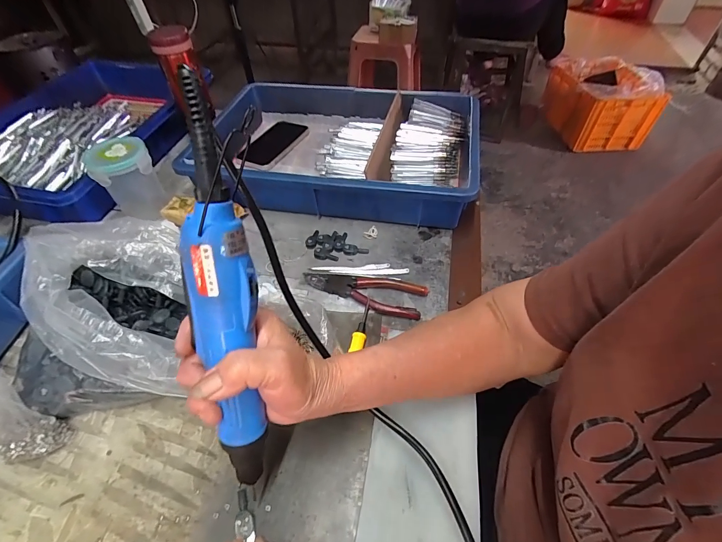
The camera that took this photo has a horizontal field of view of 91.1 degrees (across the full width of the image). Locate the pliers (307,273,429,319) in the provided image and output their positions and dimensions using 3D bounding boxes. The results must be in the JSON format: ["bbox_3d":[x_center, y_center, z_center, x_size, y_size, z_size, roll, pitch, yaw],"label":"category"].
[{"bbox_3d":[0.003,0.022,0.444,0.150,0.010,0.049,14,51,14],"label":"pliers"}]

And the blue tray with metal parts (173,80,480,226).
[{"bbox_3d":[-0.042,-0.203,0.596,0.439,0.091,0.280,8,50,9],"label":"blue tray with metal parts"}]

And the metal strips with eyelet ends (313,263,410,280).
[{"bbox_3d":[-0.001,-0.001,0.468,0.124,0.004,0.026,4,49,5],"label":"metal strips with eyelet ends"}]

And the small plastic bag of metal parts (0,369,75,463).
[{"bbox_3d":[-0.309,0.132,0.314,0.059,0.083,0.054,12,50,12],"label":"small plastic bag of metal parts"}]

